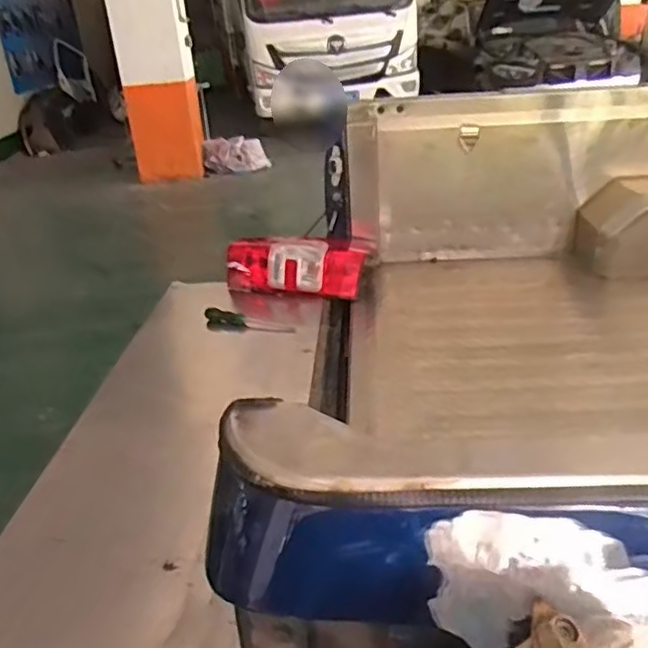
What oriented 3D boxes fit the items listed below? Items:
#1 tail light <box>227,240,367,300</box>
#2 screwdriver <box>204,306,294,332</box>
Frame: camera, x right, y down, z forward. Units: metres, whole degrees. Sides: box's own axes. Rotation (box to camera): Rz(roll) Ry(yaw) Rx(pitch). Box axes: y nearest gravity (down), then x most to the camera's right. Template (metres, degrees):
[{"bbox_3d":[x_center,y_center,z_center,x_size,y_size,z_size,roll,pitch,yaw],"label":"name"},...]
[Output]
[{"bbox_3d":[-0.092,-0.167,1.866,0.407,0.135,0.143,3,29,16],"label":"tail light"},{"bbox_3d":[-0.200,0.001,1.685,0.250,0.045,0.043,10,29,3],"label":"screwdriver"}]

